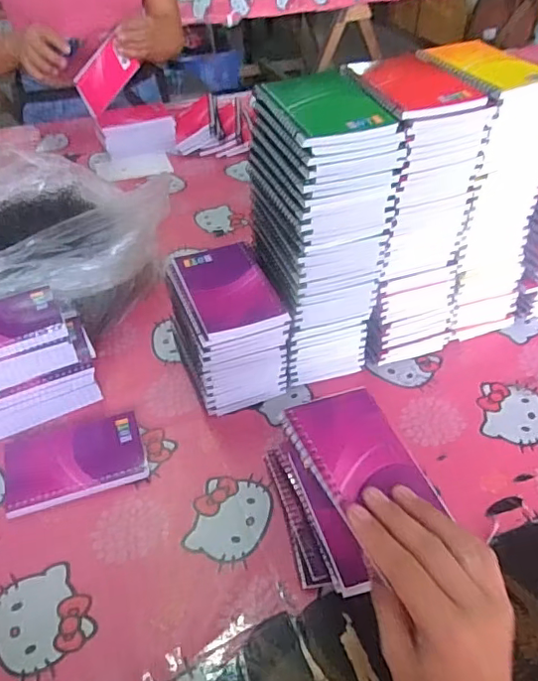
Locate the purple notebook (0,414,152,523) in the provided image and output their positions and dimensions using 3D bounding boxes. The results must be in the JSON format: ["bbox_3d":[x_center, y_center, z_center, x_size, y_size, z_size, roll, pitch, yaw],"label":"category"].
[{"bbox_3d":[-0.187,0.115,0.541,0.126,0.022,0.079,-14,44,-13],"label":"purple notebook"}]

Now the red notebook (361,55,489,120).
[{"bbox_3d":[0.133,-0.241,0.516,0.088,0.011,0.147,-11,45,-11],"label":"red notebook"}]

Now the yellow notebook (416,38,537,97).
[{"bbox_3d":[0.209,-0.270,0.545,0.097,0.008,0.132,-15,46,-15],"label":"yellow notebook"}]

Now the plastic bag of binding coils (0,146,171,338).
[{"bbox_3d":[-0.279,-0.116,0.687,0.232,0.155,0.254,19,47,19],"label":"plastic bag of binding coils"}]

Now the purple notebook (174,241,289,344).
[{"bbox_3d":[-0.042,-0.053,0.559,0.083,0.015,0.131,-16,46,-16],"label":"purple notebook"}]

